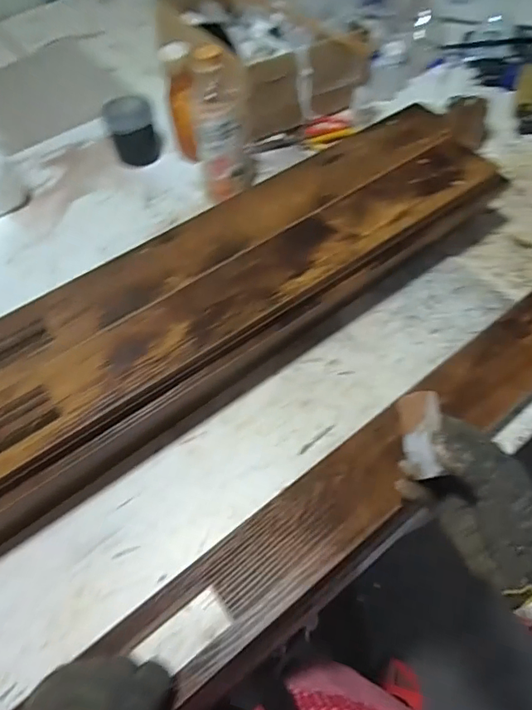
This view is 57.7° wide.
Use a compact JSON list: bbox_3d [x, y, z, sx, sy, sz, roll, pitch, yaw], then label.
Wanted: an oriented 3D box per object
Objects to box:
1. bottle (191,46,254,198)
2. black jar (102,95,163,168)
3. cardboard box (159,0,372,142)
[{"bbox_3d":[-0.059,-0.303,0.664,0.074,0.200,0.061,-15,58,-6],"label":"bottle"},{"bbox_3d":[-0.218,-0.363,0.787,0.077,0.081,0.070,-20,59,-8],"label":"black jar"},{"bbox_3d":[-0.008,-0.539,0.864,0.259,0.129,0.328,-32,61,-15],"label":"cardboard box"}]

